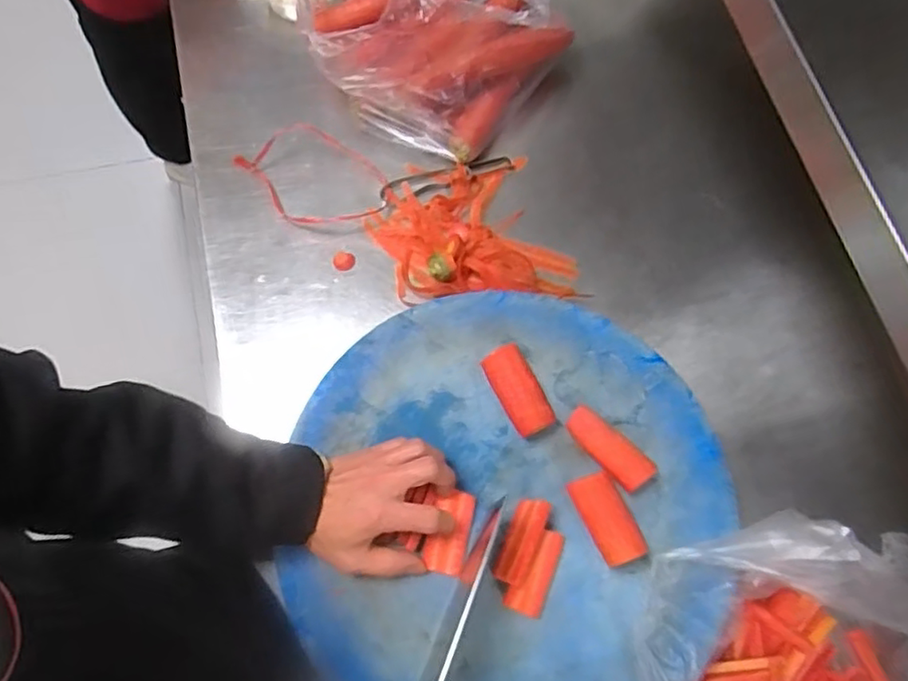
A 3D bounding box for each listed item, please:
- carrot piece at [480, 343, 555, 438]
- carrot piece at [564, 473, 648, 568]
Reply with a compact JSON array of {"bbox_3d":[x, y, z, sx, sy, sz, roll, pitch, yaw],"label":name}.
[{"bbox_3d":[0.058,0.049,0.580,0.038,0.038,0.079,-27,74,-11],"label":"carrot piece"},{"bbox_3d":[0.132,0.154,0.550,0.044,0.033,0.077,-25,73,-11],"label":"carrot piece"}]

